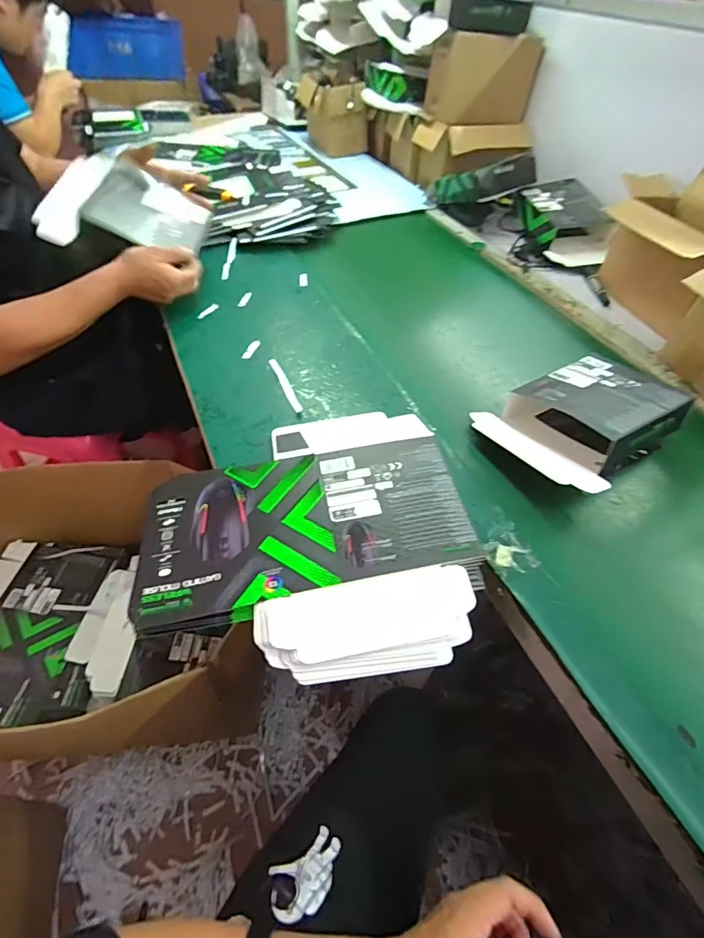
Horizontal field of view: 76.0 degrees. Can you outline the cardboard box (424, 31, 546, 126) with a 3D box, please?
[{"bbox_3d":[0.324,-0.968,1.135,0.237,0.187,0.108,-7,51,-8],"label":"cardboard box"}]

